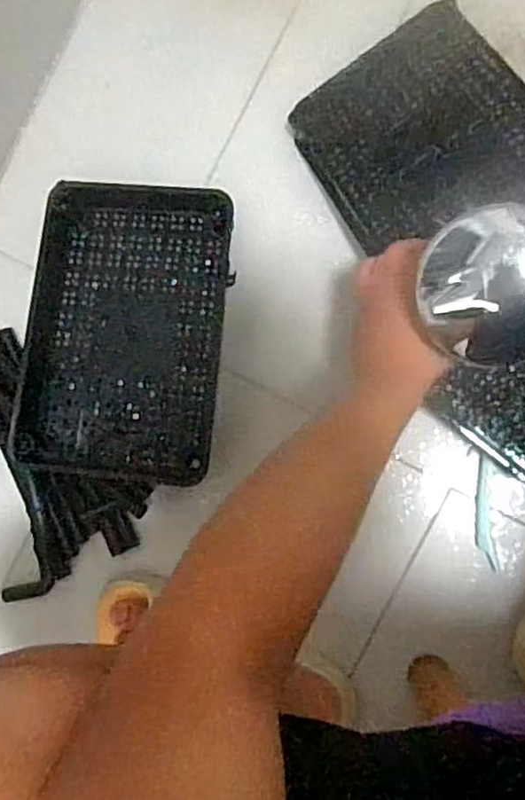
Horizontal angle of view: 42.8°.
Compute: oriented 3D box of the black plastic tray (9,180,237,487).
[{"bbox_3d":[-0.156,-0.079,0.746,0.224,0.056,0.332,6,88,10],"label":"black plastic tray"}]

